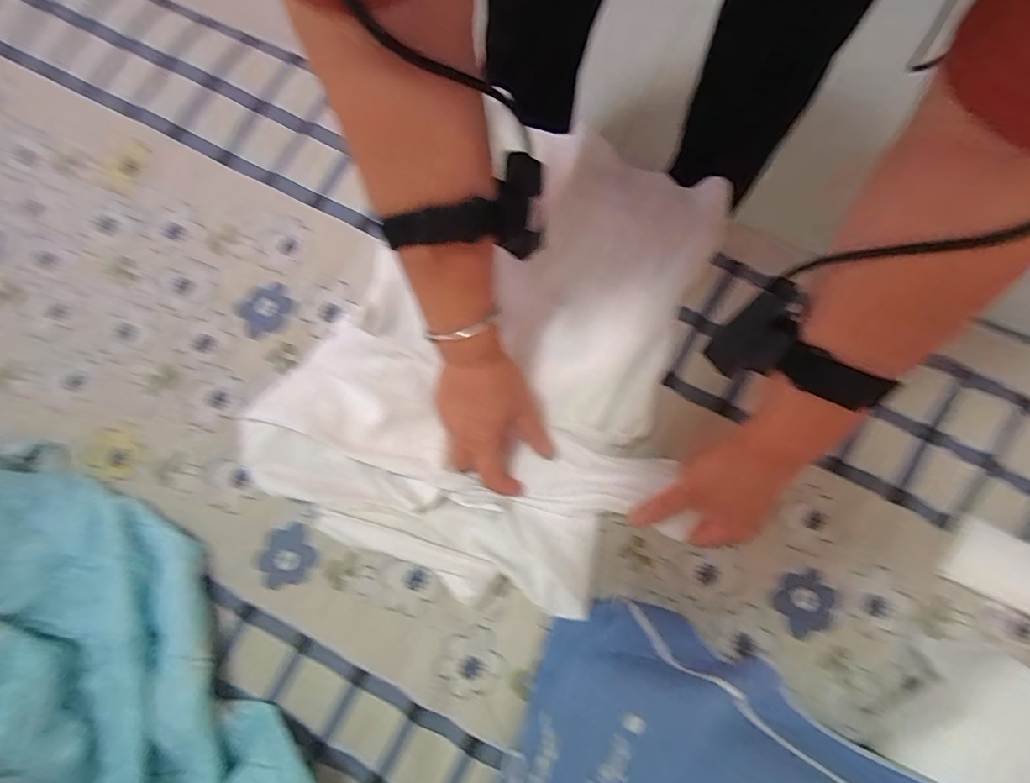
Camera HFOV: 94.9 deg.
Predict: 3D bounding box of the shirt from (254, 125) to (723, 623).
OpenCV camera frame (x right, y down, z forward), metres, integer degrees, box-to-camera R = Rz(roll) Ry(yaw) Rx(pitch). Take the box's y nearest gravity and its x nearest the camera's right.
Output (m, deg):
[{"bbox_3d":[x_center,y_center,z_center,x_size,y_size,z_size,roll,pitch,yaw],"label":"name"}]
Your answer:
[{"bbox_3d":[0.012,-0.045,0.450,0.337,0.035,0.470,35,82,7],"label":"shirt"}]

